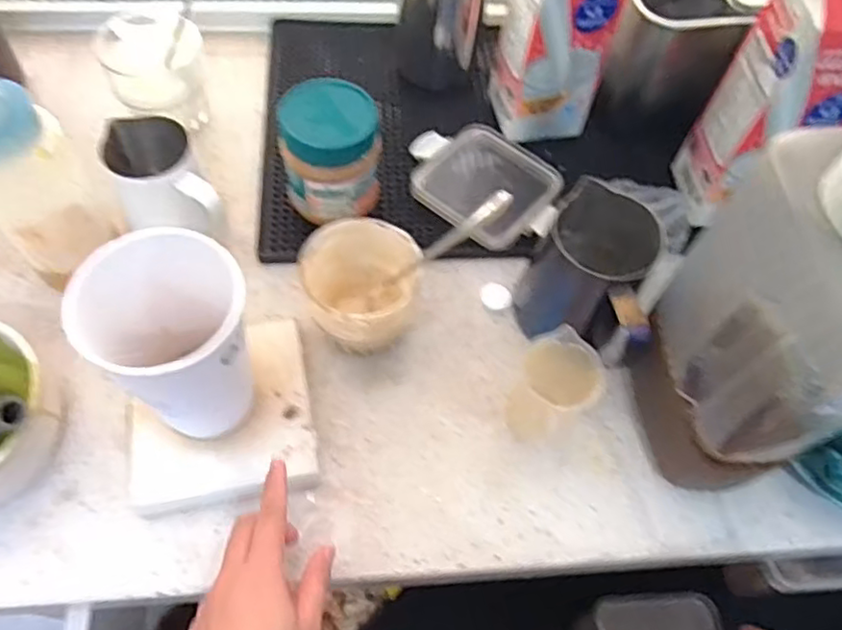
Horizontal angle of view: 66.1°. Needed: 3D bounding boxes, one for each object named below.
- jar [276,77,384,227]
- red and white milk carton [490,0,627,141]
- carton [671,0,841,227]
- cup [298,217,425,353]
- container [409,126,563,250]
[{"bbox_3d":[-0.071,-0.123,0.523,0.074,0.110,0.069,1,61,-2],"label":"jar"},{"bbox_3d":[0.117,-0.245,0.535,0.081,0.226,0.068,-13,63,-10],"label":"red and white milk carton"},{"bbox_3d":[0.279,-0.167,0.493,0.084,0.212,0.078,0,61,-4],"label":"carton"},{"bbox_3d":[-0.042,-0.013,0.483,0.082,0.078,0.087,1,61,-2],"label":"cup"},{"bbox_3d":[0.056,-0.118,0.580,0.144,0.020,0.106,36,66,16],"label":"container"}]

